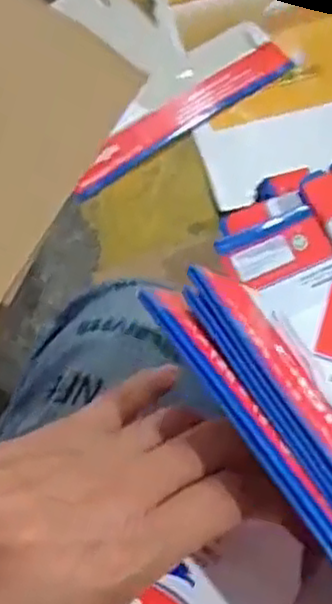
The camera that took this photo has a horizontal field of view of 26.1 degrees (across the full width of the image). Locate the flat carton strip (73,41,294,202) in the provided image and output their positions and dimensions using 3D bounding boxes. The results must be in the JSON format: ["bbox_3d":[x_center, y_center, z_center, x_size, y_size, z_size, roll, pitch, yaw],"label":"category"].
[{"bbox_3d":[0.019,-0.242,0.941,0.333,0.014,0.053,-34,71,-11],"label":"flat carton strip"}]

